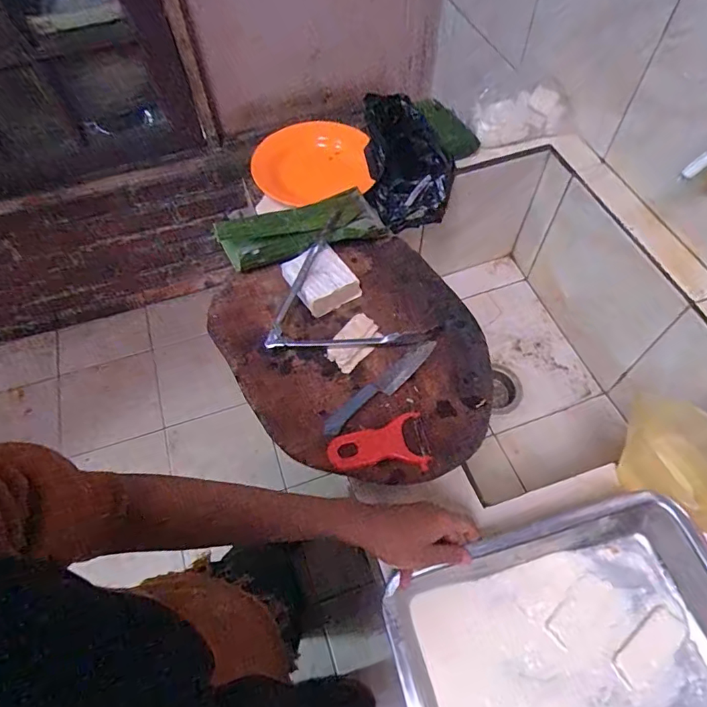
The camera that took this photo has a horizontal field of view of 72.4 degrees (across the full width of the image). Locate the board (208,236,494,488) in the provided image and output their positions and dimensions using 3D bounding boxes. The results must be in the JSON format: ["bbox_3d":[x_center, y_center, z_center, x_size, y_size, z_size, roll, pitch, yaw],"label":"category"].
[{"bbox_3d":[0.010,-0.008,0.610,0.297,0.030,0.349,-29,63,-16],"label":"board"}]

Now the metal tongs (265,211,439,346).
[{"bbox_3d":[-0.002,-0.095,0.635,0.217,0.058,0.175,-4,59,-1],"label":"metal tongs"}]

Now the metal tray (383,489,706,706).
[{"bbox_3d":[0.198,0.278,0.422,0.299,0.067,0.236,-14,60,-7],"label":"metal tray"}]

